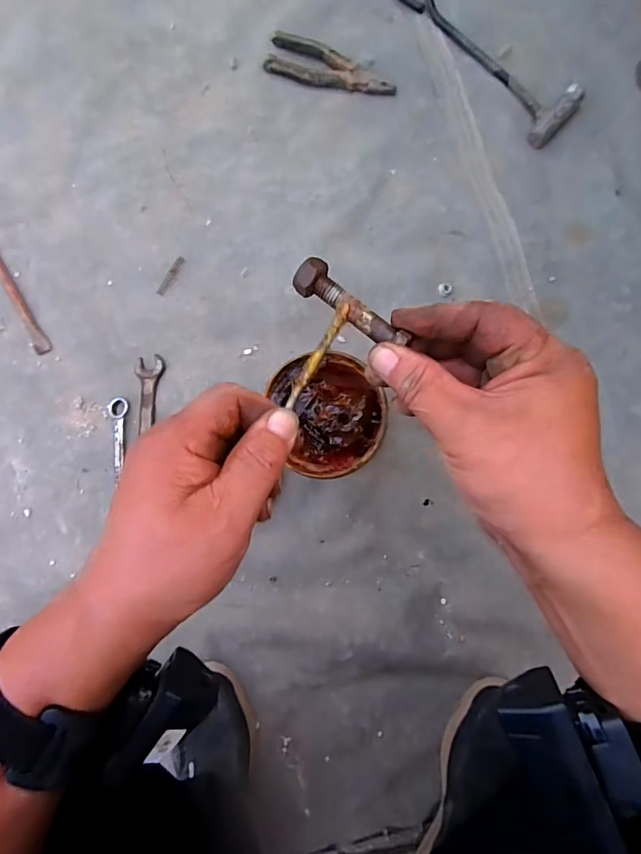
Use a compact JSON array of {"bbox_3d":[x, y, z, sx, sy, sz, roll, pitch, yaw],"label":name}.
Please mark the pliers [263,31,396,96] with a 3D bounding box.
[{"bbox_3d":[0.010,-0.432,0.571,0.161,0.019,0.047,25,94,5],"label":"pliers"}]

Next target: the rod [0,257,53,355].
[{"bbox_3d":[-0.432,-0.220,0.628,0.021,0.012,0.276,-28,89,6],"label":"rod"}]

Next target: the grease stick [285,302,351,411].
[{"bbox_3d":[-0.001,-0.035,0.228,0.006,0.004,0.055,31,97,4],"label":"grease stick"}]

